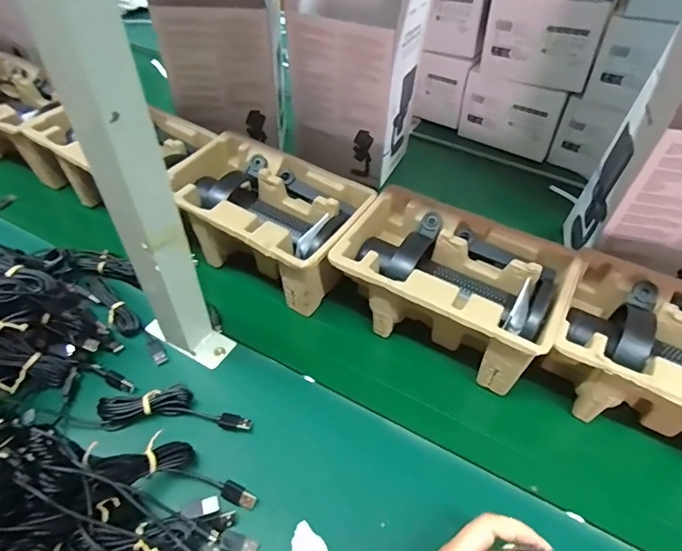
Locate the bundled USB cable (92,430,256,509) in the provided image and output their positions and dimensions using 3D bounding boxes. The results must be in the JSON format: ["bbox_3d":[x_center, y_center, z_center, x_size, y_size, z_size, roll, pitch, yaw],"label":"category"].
[{"bbox_3d":[-0.136,0.169,0.403,0.131,0.020,0.048,22,43,-11],"label":"bundled USB cable"}]

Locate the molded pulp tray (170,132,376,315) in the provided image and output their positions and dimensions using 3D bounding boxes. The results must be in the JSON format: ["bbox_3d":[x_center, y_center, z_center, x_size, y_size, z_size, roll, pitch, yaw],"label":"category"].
[{"bbox_3d":[-0.092,-0.064,0.561,0.225,0.109,0.145,23,48,19],"label":"molded pulp tray"}]

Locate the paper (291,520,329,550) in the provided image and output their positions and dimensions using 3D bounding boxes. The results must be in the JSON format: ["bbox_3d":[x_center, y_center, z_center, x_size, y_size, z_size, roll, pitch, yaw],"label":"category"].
[{"bbox_3d":[-0.028,0.226,0.384,0.025,0.007,0.034,-33,55,-31],"label":"paper"}]

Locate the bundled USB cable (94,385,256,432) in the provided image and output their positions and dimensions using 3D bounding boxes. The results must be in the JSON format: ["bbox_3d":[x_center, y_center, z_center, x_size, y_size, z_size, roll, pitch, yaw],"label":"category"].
[{"bbox_3d":[-0.160,0.127,0.453,0.145,0.022,0.040,2,44,-1],"label":"bundled USB cable"}]

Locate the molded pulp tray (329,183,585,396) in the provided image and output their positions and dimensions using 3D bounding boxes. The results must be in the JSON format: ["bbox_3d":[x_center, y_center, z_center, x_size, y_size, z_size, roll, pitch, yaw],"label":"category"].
[{"bbox_3d":[0.115,0.015,0.505,0.225,0.103,0.147,24,48,20],"label":"molded pulp tray"}]

